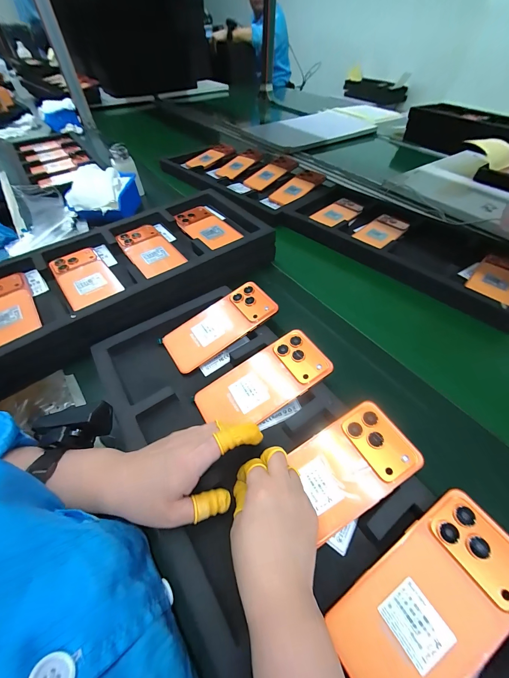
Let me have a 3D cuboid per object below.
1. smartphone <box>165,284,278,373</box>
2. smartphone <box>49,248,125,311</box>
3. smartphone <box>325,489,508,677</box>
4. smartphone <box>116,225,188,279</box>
[{"bbox_3d":[-0.050,-0.022,0.382,0.163,0.008,0.076,-35,60,-10],"label":"smartphone"},{"bbox_3d":[-0.271,-0.099,0.421,0.074,0.015,0.159,-32,59,-25],"label":"smartphone"},{"bbox_3d":[0.137,0.201,0.201,0.158,0.008,0.077,-35,61,-11],"label":"smartphone"},{"bbox_3d":[-0.193,-0.165,0.478,0.076,0.011,0.136,-32,60,-26],"label":"smartphone"}]

